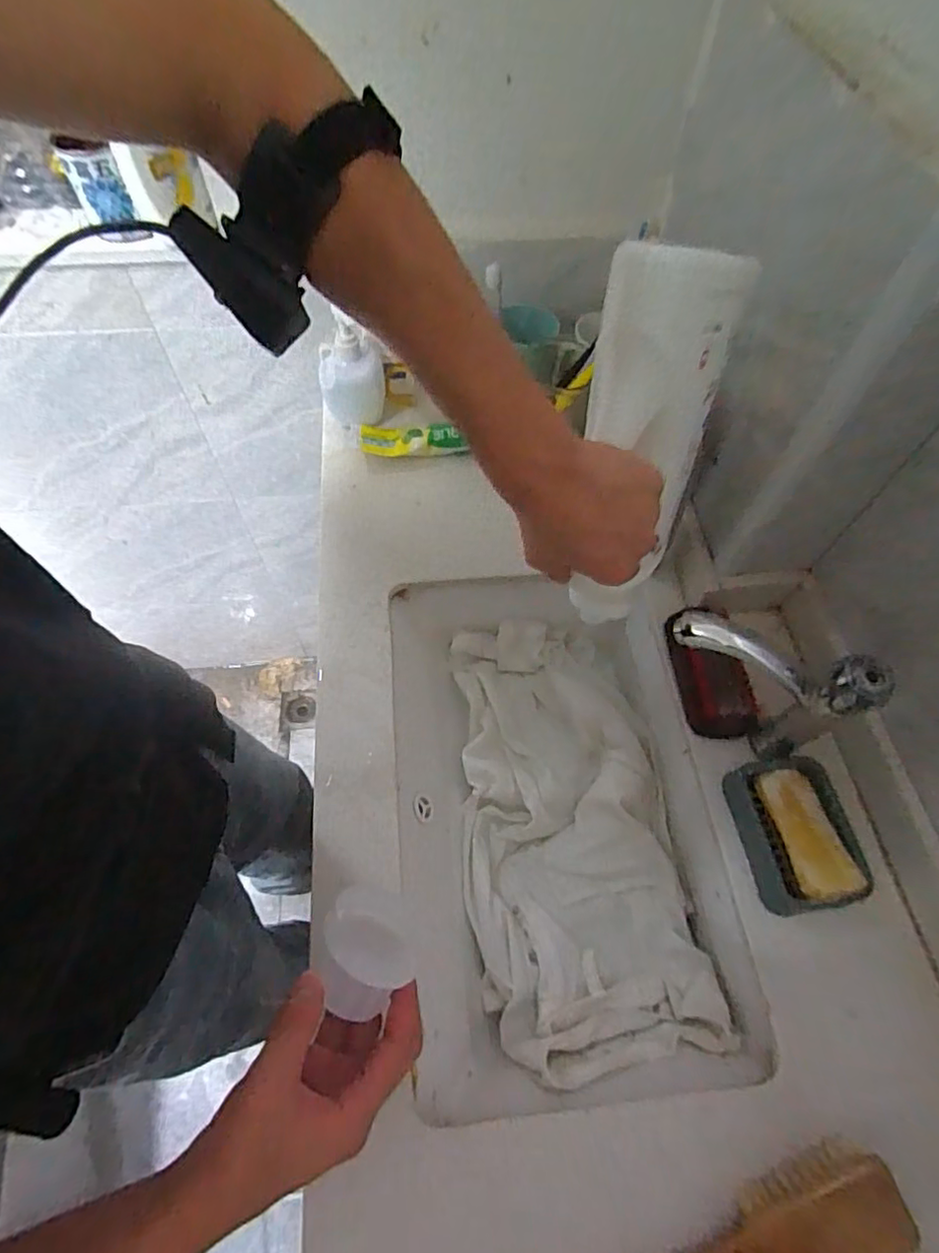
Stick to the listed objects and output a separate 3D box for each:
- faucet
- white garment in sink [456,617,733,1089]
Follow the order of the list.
[{"bbox_3d":[0.235,0.035,0.480,0.055,0.115,0.137,-36,70,-20],"label":"faucet"},{"bbox_3d":[0.089,0.181,0.582,0.196,0.055,0.404,-7,63,-7],"label":"white garment in sink"}]

